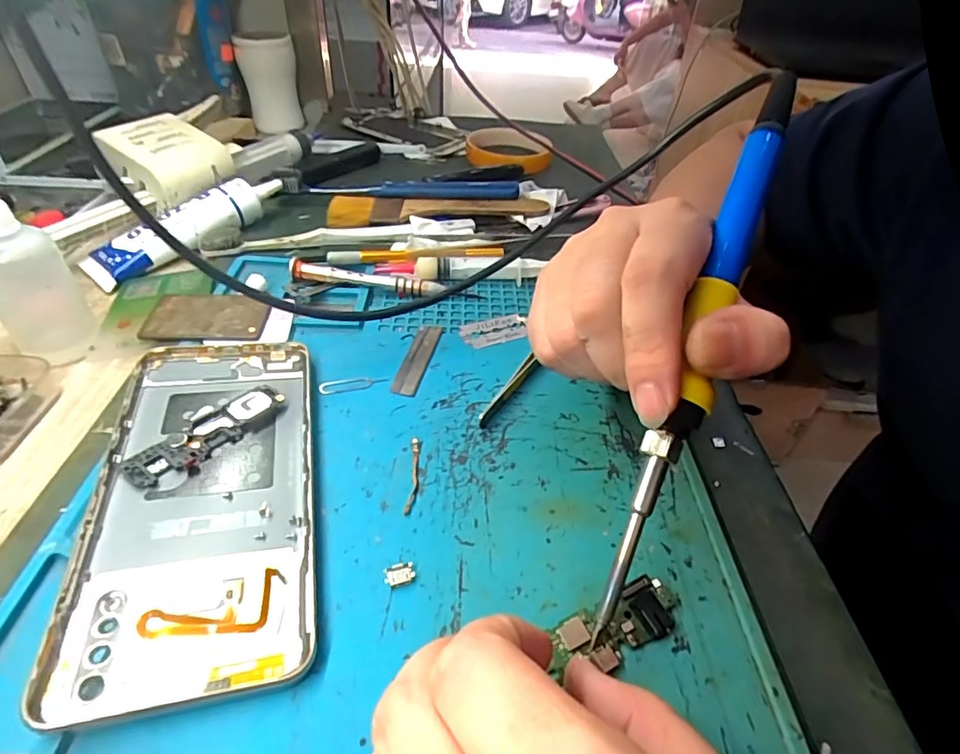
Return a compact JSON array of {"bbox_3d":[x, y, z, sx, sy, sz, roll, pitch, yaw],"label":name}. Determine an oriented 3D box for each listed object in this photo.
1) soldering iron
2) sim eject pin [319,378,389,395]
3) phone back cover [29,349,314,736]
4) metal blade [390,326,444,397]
[{"bbox_3d":[0.077,-0.015,0.182,0.014,0.014,0.207,19,83,16],"label":"soldering iron"},{"bbox_3d":[-0.062,0.004,0.260,0.033,0.004,0.009,-8,48,-11],"label":"sim eject pin"},{"bbox_3d":[-0.105,0.040,0.207,0.074,0.014,0.159,-7,42,-13],"label":"phone back cover"},{"bbox_3d":[-0.032,-0.011,0.277,0.014,0.004,0.056,9,41,6],"label":"metal blade"}]

